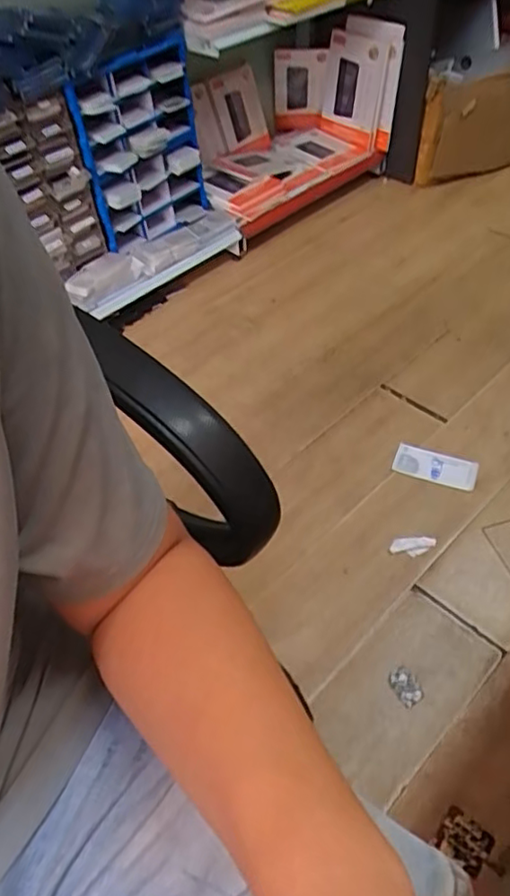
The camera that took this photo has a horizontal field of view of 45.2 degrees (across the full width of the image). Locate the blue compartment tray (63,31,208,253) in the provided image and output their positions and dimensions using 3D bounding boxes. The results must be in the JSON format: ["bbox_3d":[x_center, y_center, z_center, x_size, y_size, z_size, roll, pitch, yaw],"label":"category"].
[{"bbox_3d":[-0.313,-0.813,1.670,0.126,0.476,0.388,26,48,37],"label":"blue compartment tray"}]

